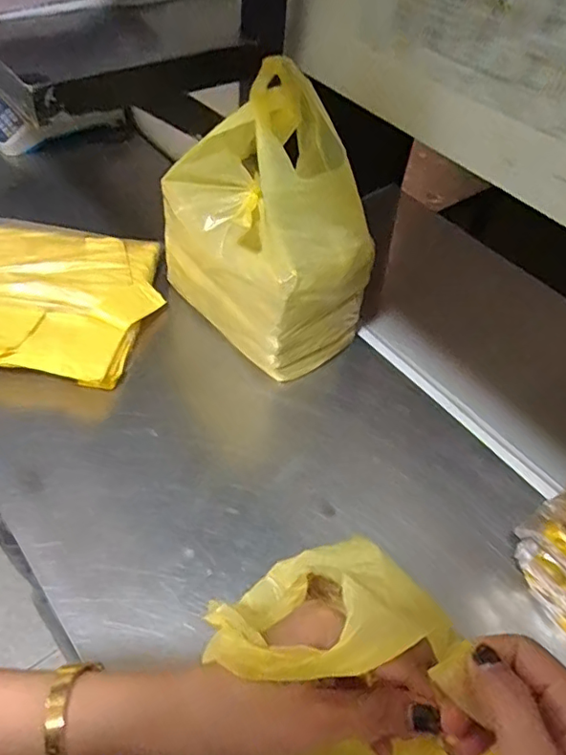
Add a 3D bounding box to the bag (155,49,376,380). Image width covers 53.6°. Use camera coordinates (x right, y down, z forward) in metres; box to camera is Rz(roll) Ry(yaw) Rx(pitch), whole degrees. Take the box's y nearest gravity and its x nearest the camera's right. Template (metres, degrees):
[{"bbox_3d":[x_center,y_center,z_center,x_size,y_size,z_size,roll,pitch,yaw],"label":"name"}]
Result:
[{"bbox_3d":[-0.019,-0.178,0.652,0.158,0.324,0.225,-26,57,-26],"label":"bag"}]

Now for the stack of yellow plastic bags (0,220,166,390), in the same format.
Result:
[{"bbox_3d":[-0.306,-0.100,0.731,0.267,0.051,0.263,9,49,1],"label":"stack of yellow plastic bags"}]

